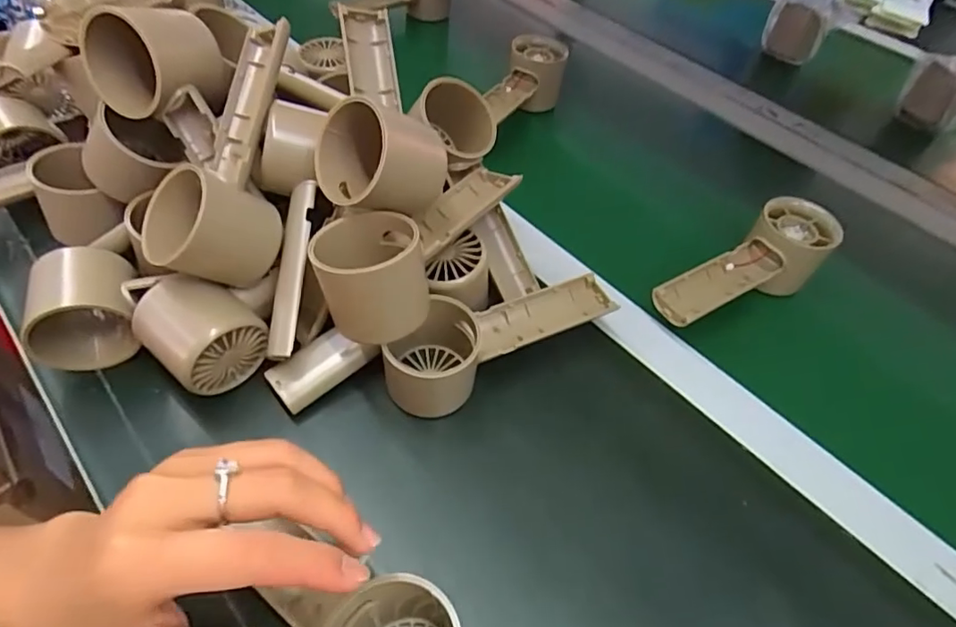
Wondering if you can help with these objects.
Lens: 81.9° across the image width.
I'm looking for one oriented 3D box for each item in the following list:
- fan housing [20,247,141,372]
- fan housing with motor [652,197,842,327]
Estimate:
[{"bbox_3d":[-0.241,0.002,0.336,0.061,0.061,0.052,-16,55,-18],"label":"fan housing"},{"bbox_3d":[0.200,-0.030,0.406,0.153,0.049,0.057,-29,60,-26],"label":"fan housing with motor"}]

